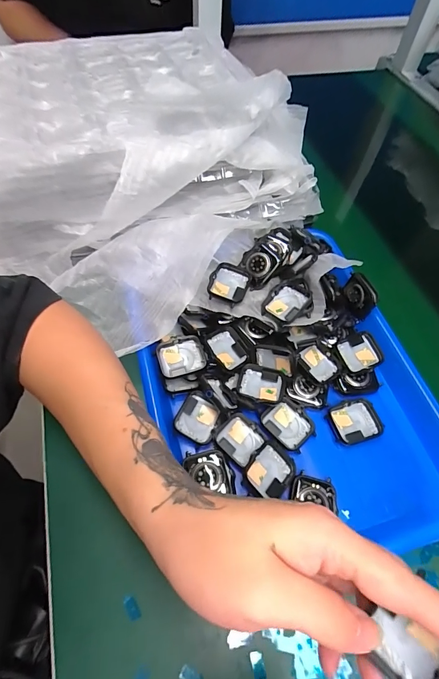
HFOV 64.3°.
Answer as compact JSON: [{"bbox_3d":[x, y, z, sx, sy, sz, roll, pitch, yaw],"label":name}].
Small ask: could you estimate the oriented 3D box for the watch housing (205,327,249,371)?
[{"bbox_3d":[0.007,0.009,0.340,0.035,0.011,0.041,-25,79,-21],"label":"watch housing"}]

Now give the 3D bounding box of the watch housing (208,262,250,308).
[{"bbox_3d":[0.009,-0.055,0.352,0.036,0.015,0.045,14,59,6],"label":"watch housing"}]

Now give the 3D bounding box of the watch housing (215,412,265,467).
[{"bbox_3d":[0.018,0.089,0.310,0.038,0.007,0.035,44,63,3],"label":"watch housing"}]

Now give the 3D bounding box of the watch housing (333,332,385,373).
[{"bbox_3d":[0.137,0.013,0.343,0.042,0.008,0.035,-18,61,-13],"label":"watch housing"}]

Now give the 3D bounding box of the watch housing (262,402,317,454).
[{"bbox_3d":[0.061,0.079,0.317,0.037,0.010,0.043,-36,66,-21],"label":"watch housing"}]

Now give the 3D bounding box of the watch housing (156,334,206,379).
[{"bbox_3d":[-0.035,0.017,0.330,0.043,0.012,0.037,-18,70,-12],"label":"watch housing"}]

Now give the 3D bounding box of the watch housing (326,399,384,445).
[{"bbox_3d":[0.125,0.076,0.322,0.044,0.008,0.037,-13,60,-10],"label":"watch housing"}]

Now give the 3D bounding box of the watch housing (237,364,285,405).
[{"bbox_3d":[0.039,0.043,0.329,0.042,0.011,0.038,14,59,6],"label":"watch housing"}]

